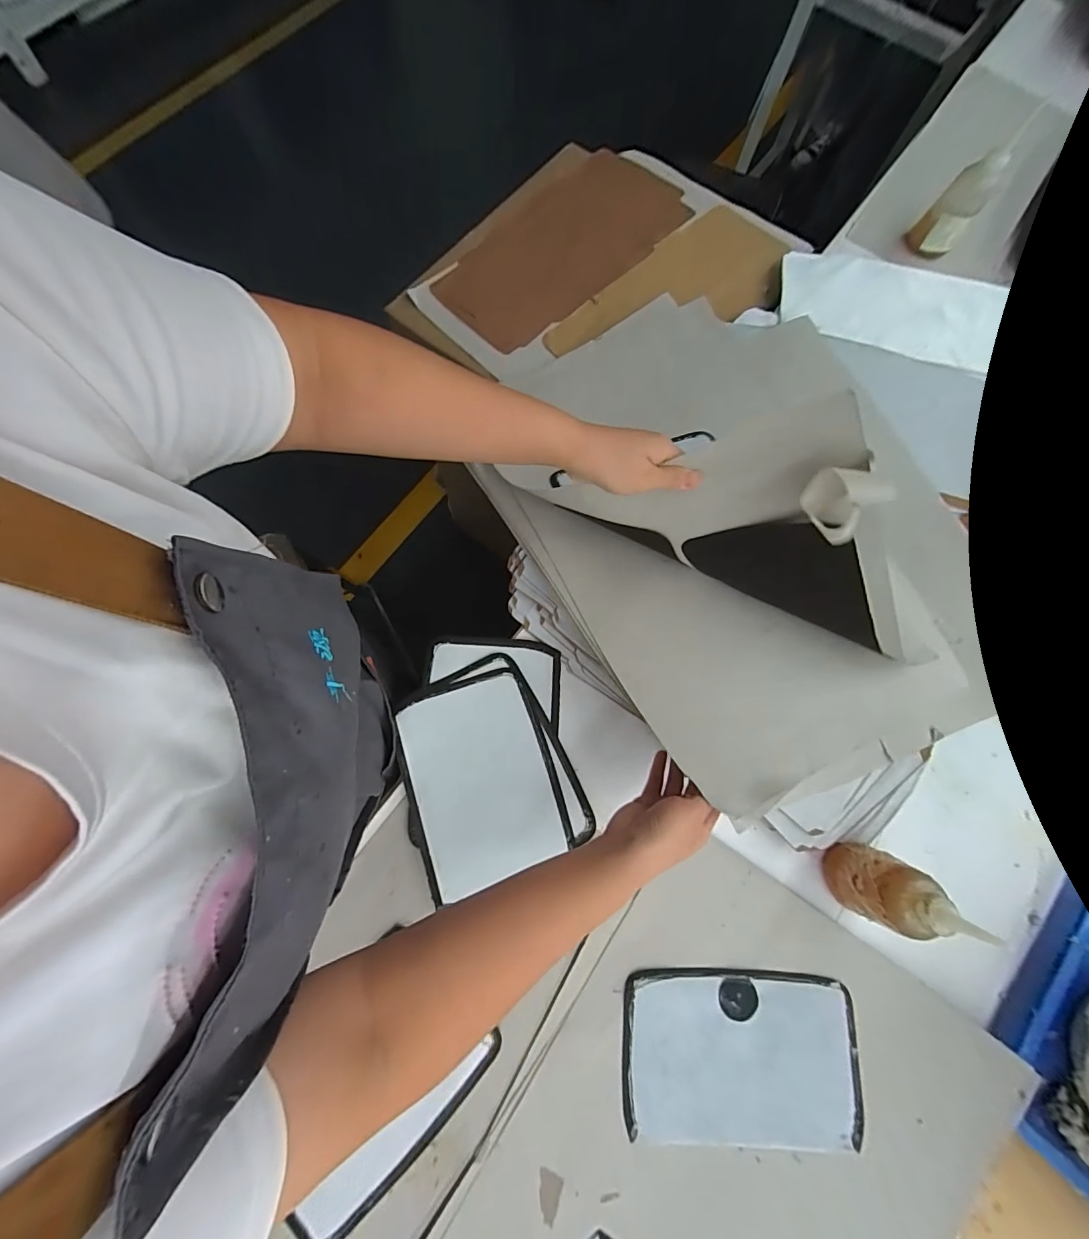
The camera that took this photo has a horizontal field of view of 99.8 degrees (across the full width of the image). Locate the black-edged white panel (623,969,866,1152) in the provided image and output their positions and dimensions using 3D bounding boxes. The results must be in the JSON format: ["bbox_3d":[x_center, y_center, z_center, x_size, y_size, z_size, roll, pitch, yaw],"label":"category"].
[{"bbox_3d":[0.190,0.423,0.440,0.221,0.011,0.142,1,76,1],"label":"black-edged white panel"}]

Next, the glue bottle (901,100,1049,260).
[{"bbox_3d":[0.570,-0.575,0.617,0.053,0.138,0.059,-28,78,-9],"label":"glue bottle"}]

